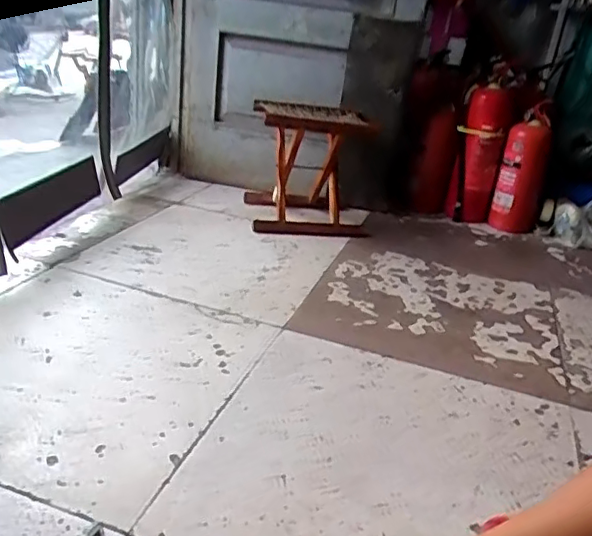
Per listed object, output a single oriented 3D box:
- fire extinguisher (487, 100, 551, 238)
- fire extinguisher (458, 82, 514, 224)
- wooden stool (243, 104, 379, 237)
[{"bbox_3d":[0.650,-0.268,1.666,0.129,0.339,0.105,17,26,21],"label":"fire extinguisher"},{"bbox_3d":[0.534,-0.323,1.702,0.125,0.378,0.112,17,26,21],"label":"fire extinguisher"},{"bbox_3d":[0.030,-0.273,1.547,0.301,0.296,0.225,-1,26,-17],"label":"wooden stool"}]

